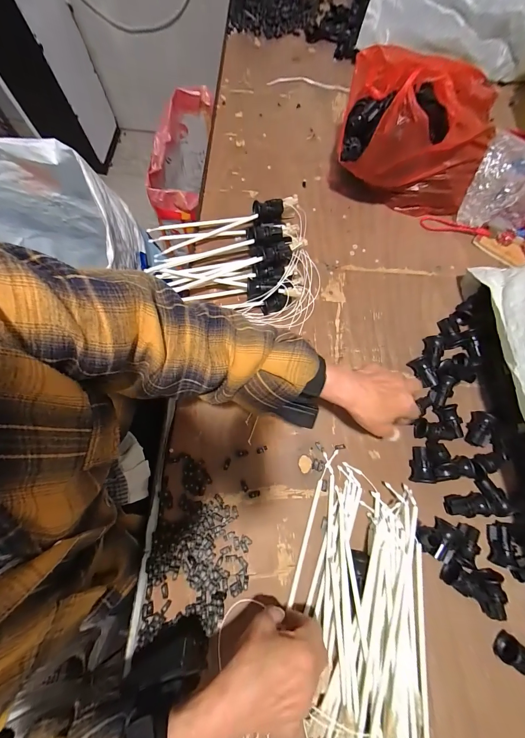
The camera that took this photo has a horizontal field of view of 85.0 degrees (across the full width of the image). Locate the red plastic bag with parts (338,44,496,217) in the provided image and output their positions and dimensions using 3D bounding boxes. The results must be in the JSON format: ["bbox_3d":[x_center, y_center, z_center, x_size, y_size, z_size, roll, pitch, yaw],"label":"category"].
[{"bbox_3d":[0.242,-0.358,0.451,0.233,0.175,0.158,11,73,1],"label":"red plastic bag with parts"}]

